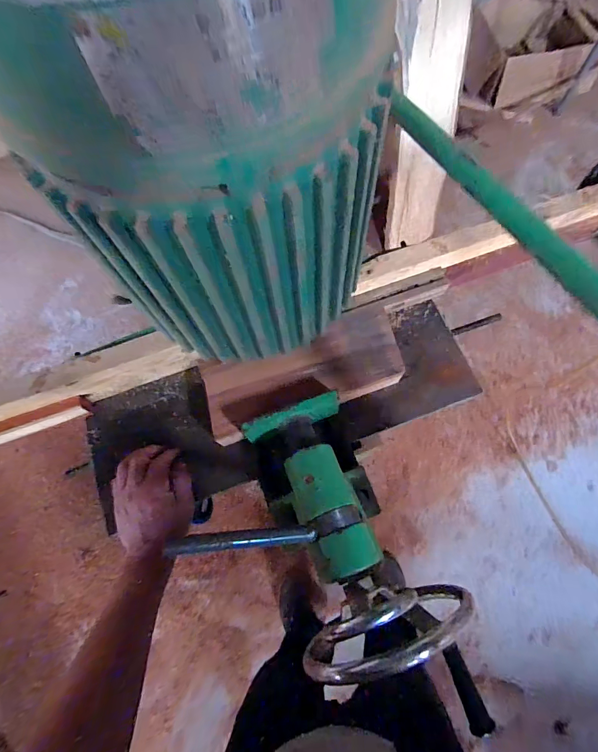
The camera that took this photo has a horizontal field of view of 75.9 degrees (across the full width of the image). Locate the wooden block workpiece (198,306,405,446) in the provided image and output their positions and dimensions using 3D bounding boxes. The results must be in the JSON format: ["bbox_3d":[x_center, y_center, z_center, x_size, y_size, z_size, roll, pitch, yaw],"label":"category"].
[{"bbox_3d":[0.007,-0.001,0.509,0.255,0.046,0.105,-20,72,-4],"label":"wooden block workpiece"}]

